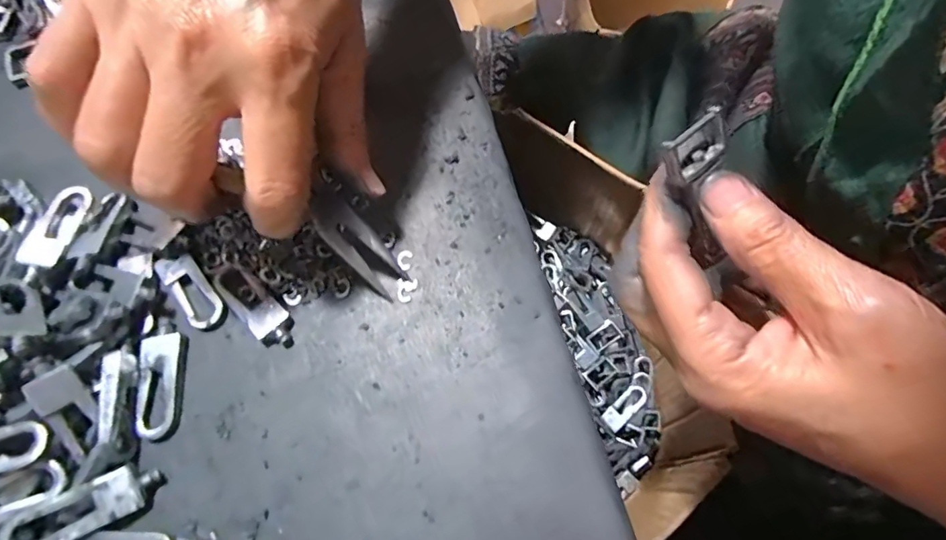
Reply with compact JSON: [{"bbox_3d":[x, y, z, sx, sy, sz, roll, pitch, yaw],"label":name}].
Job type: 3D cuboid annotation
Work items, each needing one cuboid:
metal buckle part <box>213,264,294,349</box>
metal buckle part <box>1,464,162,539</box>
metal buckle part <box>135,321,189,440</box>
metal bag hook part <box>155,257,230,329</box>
[{"bbox_3d":[-0.088,0.013,0.201,0.015,0.004,0.046,-42,71,-15],"label":"metal buckle part"},{"bbox_3d":[-0.129,0.079,0.166,0.042,0.008,0.015,-23,67,-21],"label":"metal buckle part"},{"bbox_3d":[-0.118,0.041,0.191,0.015,0.005,0.045,-7,66,-1],"label":"metal buckle part"},{"bbox_3d":[-0.115,0.007,0.204,0.015,0.004,0.041,-39,71,-14],"label":"metal bag hook part"}]

